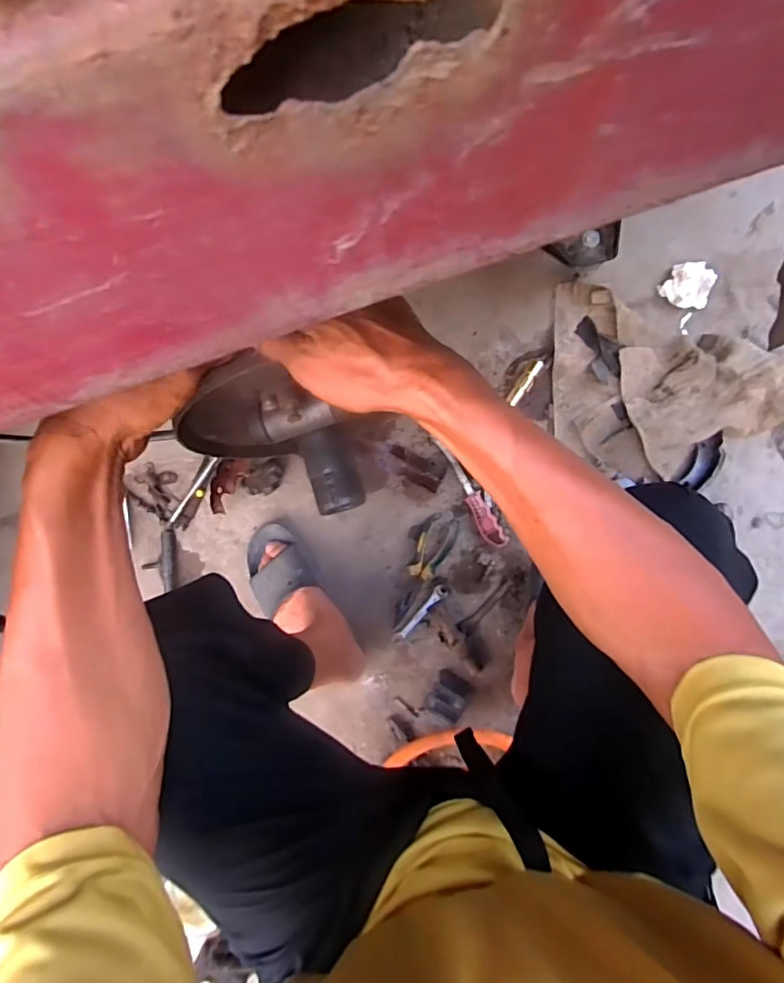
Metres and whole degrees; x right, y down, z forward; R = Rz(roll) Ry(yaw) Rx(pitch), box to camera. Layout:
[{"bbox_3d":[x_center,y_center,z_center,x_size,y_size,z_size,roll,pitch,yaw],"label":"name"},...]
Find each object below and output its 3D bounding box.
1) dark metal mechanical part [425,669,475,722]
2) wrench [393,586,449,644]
[{"bbox_3d":[0.092,0.326,0.854,0.063,0.031,0.069,32,88,3],"label":"dark metal mechanical part"},{"bbox_3d":[0.046,0.198,0.864,0.021,0.014,0.122,43,88,3],"label":"wrench"}]

